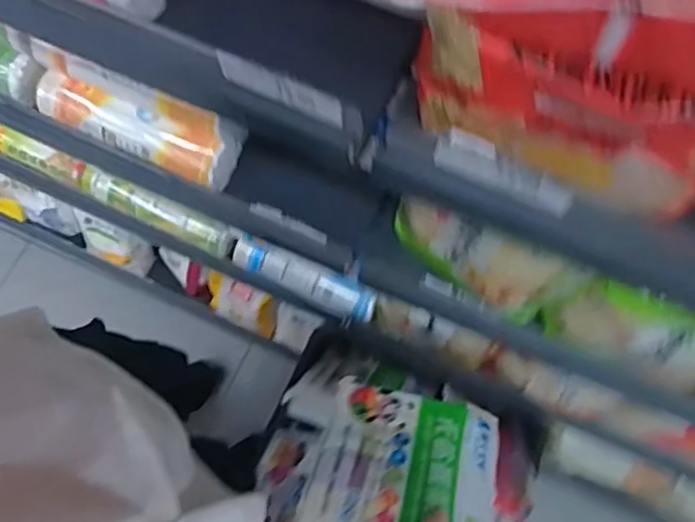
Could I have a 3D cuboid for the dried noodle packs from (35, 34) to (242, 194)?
[{"bbox_3d":[-0.258,-0.167,0.732,0.253,0.088,0.073,19,72,4],"label":"dried noodle packs"}]

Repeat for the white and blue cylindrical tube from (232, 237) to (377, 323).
[{"bbox_3d":[-0.070,0.026,0.998,0.240,0.041,0.054,26,73,7],"label":"white and blue cylindrical tube"}]

